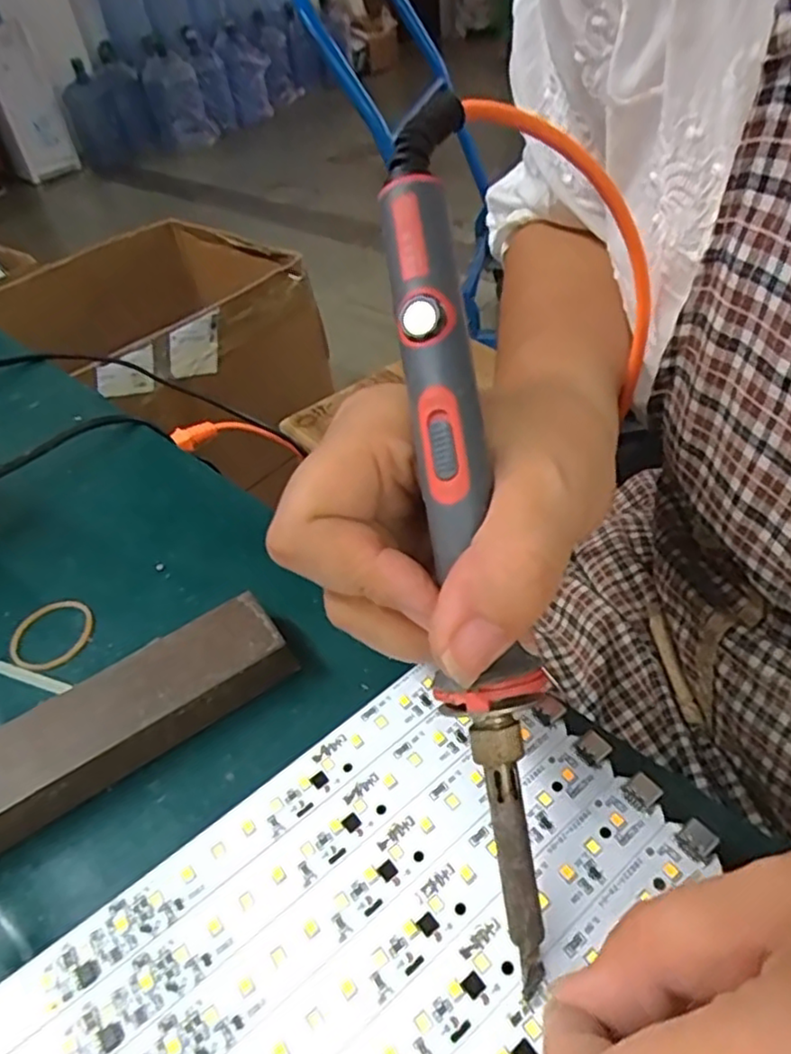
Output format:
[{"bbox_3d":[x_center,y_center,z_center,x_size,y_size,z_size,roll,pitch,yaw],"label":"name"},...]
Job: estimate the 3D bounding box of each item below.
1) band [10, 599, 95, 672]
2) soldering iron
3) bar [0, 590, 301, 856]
[{"bbox_3d":[-0.140,0.042,0.272,0.033,0.004,0.034,-34,49,-26],"label":"band"},{"bbox_3d":[0.018,-0.005,0.167,0.026,0.020,0.227,-8,85,-1],"label":"soldering iron"},{"bbox_3d":[-0.123,0.081,0.215,0.186,0.021,0.033,-28,46,-20],"label":"bar"}]

